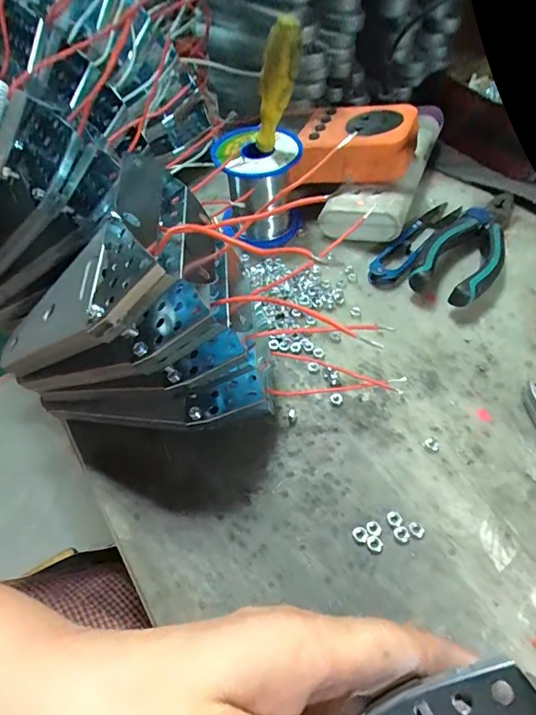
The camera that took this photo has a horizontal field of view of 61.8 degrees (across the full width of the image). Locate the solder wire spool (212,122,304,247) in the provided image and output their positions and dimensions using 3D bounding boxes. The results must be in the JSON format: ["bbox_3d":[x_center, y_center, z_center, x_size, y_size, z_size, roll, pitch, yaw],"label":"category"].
[{"bbox_3d":[-0.007,-0.132,0.347,0.063,0.067,0.064,0,53,3],"label":"solder wire spool"}]

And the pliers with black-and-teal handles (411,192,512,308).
[{"bbox_3d":[0.153,-0.087,0.331,0.047,0.022,0.137,26,59,22],"label":"pliers with black-and-teal handles"}]

